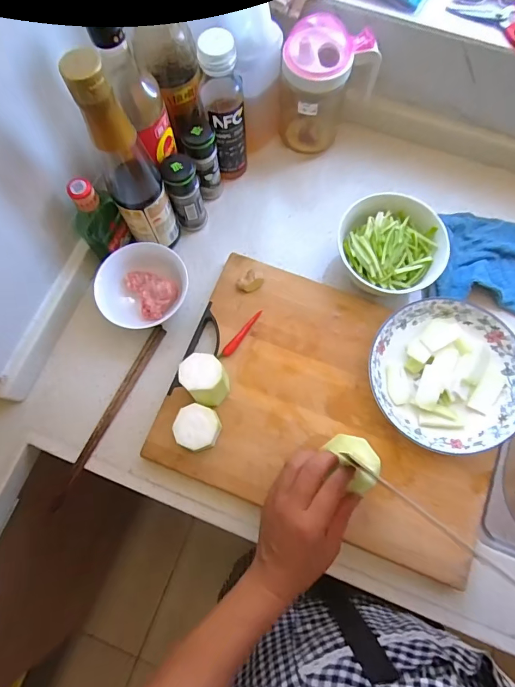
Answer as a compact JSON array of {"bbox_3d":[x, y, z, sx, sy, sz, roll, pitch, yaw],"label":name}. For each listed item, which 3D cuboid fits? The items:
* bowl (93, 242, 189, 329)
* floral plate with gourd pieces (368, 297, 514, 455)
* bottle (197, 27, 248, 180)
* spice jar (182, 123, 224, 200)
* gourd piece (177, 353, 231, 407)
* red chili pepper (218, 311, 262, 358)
[{"bbox_3d":[-0.139,-0.067,0.516,0.105,0.062,0.097,0,75,1],"label":"bowl"},{"bbox_3d":[0.214,0.035,0.476,0.170,0.037,0.164,0,75,1],"label":"floral plate with gourd pieces"},{"bbox_3d":[-0.039,-0.277,0.505,0.046,0.195,0.050,-10,75,-2],"label":"bottle"},{"bbox_3d":[-0.069,-0.234,0.539,0.039,0.111,0.042,0,75,1],"label":"spice jar"},{"bbox_3d":[-0.058,0.040,0.466,0.044,0.060,0.051,-42,78,-10],"label":"gourd piece"},{"bbox_3d":[-0.019,-0.010,0.502,0.011,0.008,0.076,38,79,10],"label":"red chili pepper"}]

